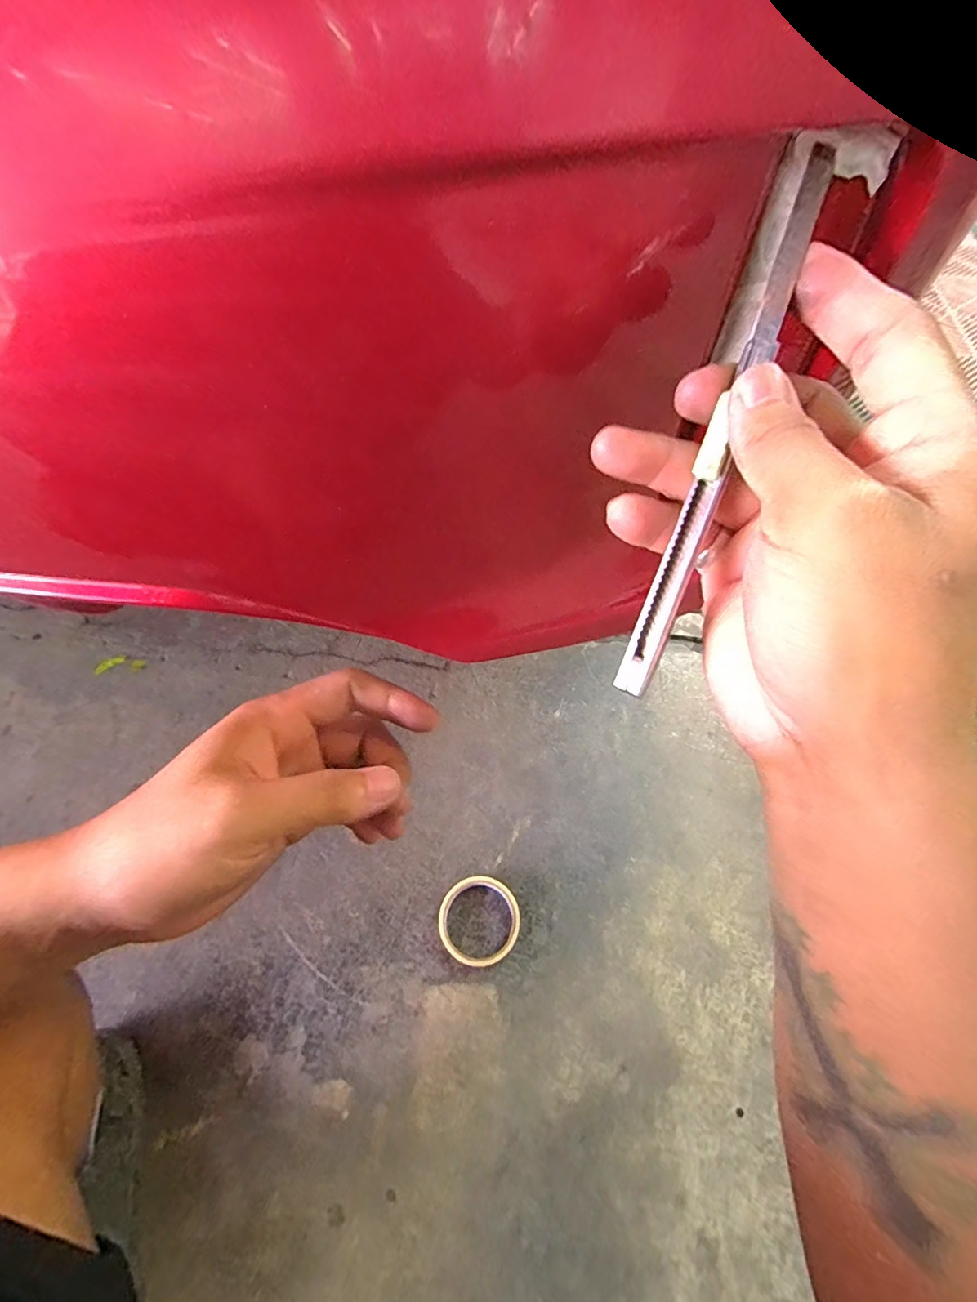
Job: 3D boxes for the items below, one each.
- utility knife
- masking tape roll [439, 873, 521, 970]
[{"bbox_3d":[0.079,-0.071,0.179,0.012,0.008,0.179,19,97,9],"label":"utility knife"},{"bbox_3d":[-0.011,0.306,0.605,0.091,0.016,0.090,0,58,1],"label":"masking tape roll"}]

